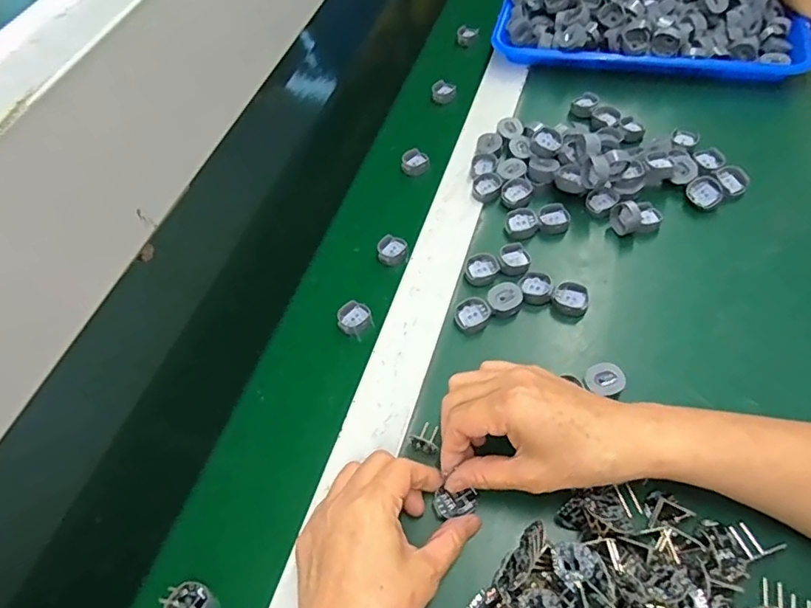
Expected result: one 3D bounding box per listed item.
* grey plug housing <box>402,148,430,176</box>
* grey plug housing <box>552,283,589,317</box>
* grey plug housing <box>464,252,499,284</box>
[{"bbox_3d":[0.011,-0.153,0.561,0.029,0.013,0.026,-5,59,2],"label":"grey plug housing"},{"bbox_3d":[0.137,-0.004,0.437,0.029,0.012,0.028,-2,60,3],"label":"grey plug housing"},{"bbox_3d":[0.067,-0.032,0.460,0.029,0.007,0.027,-12,60,-3],"label":"grey plug housing"}]

